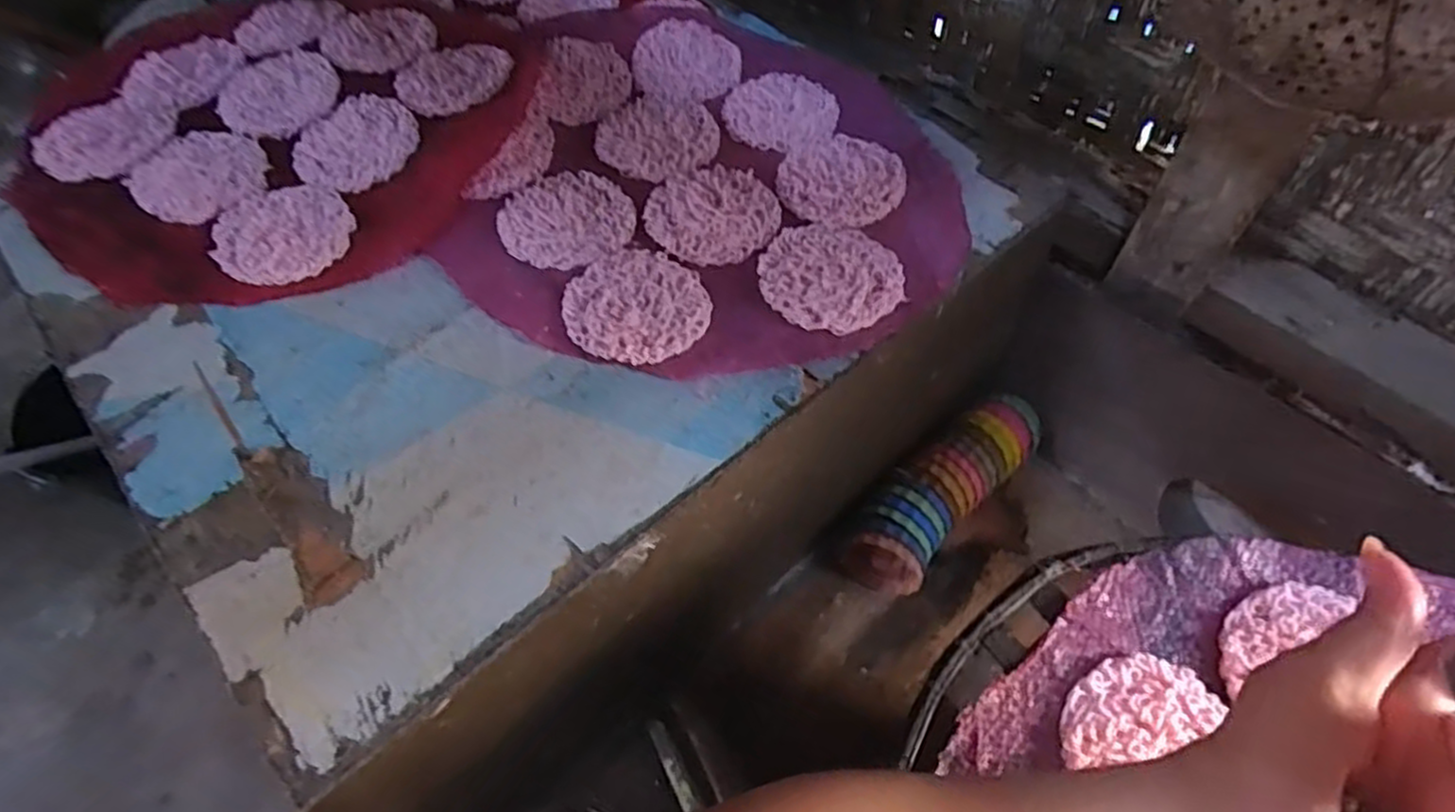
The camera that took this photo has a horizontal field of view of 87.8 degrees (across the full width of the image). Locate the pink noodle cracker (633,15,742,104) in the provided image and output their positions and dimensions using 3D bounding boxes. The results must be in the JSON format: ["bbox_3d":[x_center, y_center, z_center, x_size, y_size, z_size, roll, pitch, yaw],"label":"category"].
[{"bbox_3d":[-0.030,-0.256,0.553,0.076,0.006,0.086,-9,56,-6],"label":"pink noodle cracker"}]

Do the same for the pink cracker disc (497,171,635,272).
[{"bbox_3d":[-0.099,-0.115,0.465,0.078,0.005,0.077,0,55,0],"label":"pink cracker disc"}]

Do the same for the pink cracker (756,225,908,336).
[{"bbox_3d":[0.058,-0.077,0.435,0.076,0.007,0.079,0,55,0],"label":"pink cracker"}]

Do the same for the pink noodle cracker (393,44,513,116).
[{"bbox_3d":[-0.192,-0.234,0.532,0.078,0.009,0.076,0,55,0],"label":"pink noodle cracker"}]

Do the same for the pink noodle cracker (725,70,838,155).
[{"bbox_3d":[0.038,-0.207,0.526,0.076,0.009,0.079,2,58,-3],"label":"pink noodle cracker"}]

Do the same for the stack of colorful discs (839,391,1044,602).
[{"bbox_3d":[0.171,0.064,0.594,0.063,0.059,0.192,38,64,24],"label":"stack of colorful discs"}]

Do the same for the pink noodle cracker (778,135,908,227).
[{"bbox_3d":[0.072,-0.145,0.480,0.078,0.008,0.076,0,55,0],"label":"pink noodle cracker"}]

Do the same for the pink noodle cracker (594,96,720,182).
[{"bbox_3d":[-0.047,-0.181,0.509,0.080,0.005,0.080,0,55,0],"label":"pink noodle cracker"}]

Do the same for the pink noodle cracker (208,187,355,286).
[{"bbox_3d":[-0.269,-0.107,0.458,0.077,0.012,0.073,2,58,-3],"label":"pink noodle cracker"}]

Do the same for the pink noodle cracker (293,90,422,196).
[{"bbox_3d":[-0.248,-0.176,0.503,0.078,0.008,0.080,2,58,-3],"label":"pink noodle cracker"}]

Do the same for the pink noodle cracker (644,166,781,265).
[{"bbox_3d":[-0.008,-0.119,0.464,0.079,0.005,0.075,0,55,0],"label":"pink noodle cracker"}]

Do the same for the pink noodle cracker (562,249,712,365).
[{"bbox_3d":[-0.051,-0.058,0.426,0.078,0.008,0.079,0,55,0],"label":"pink noodle cracker"}]

